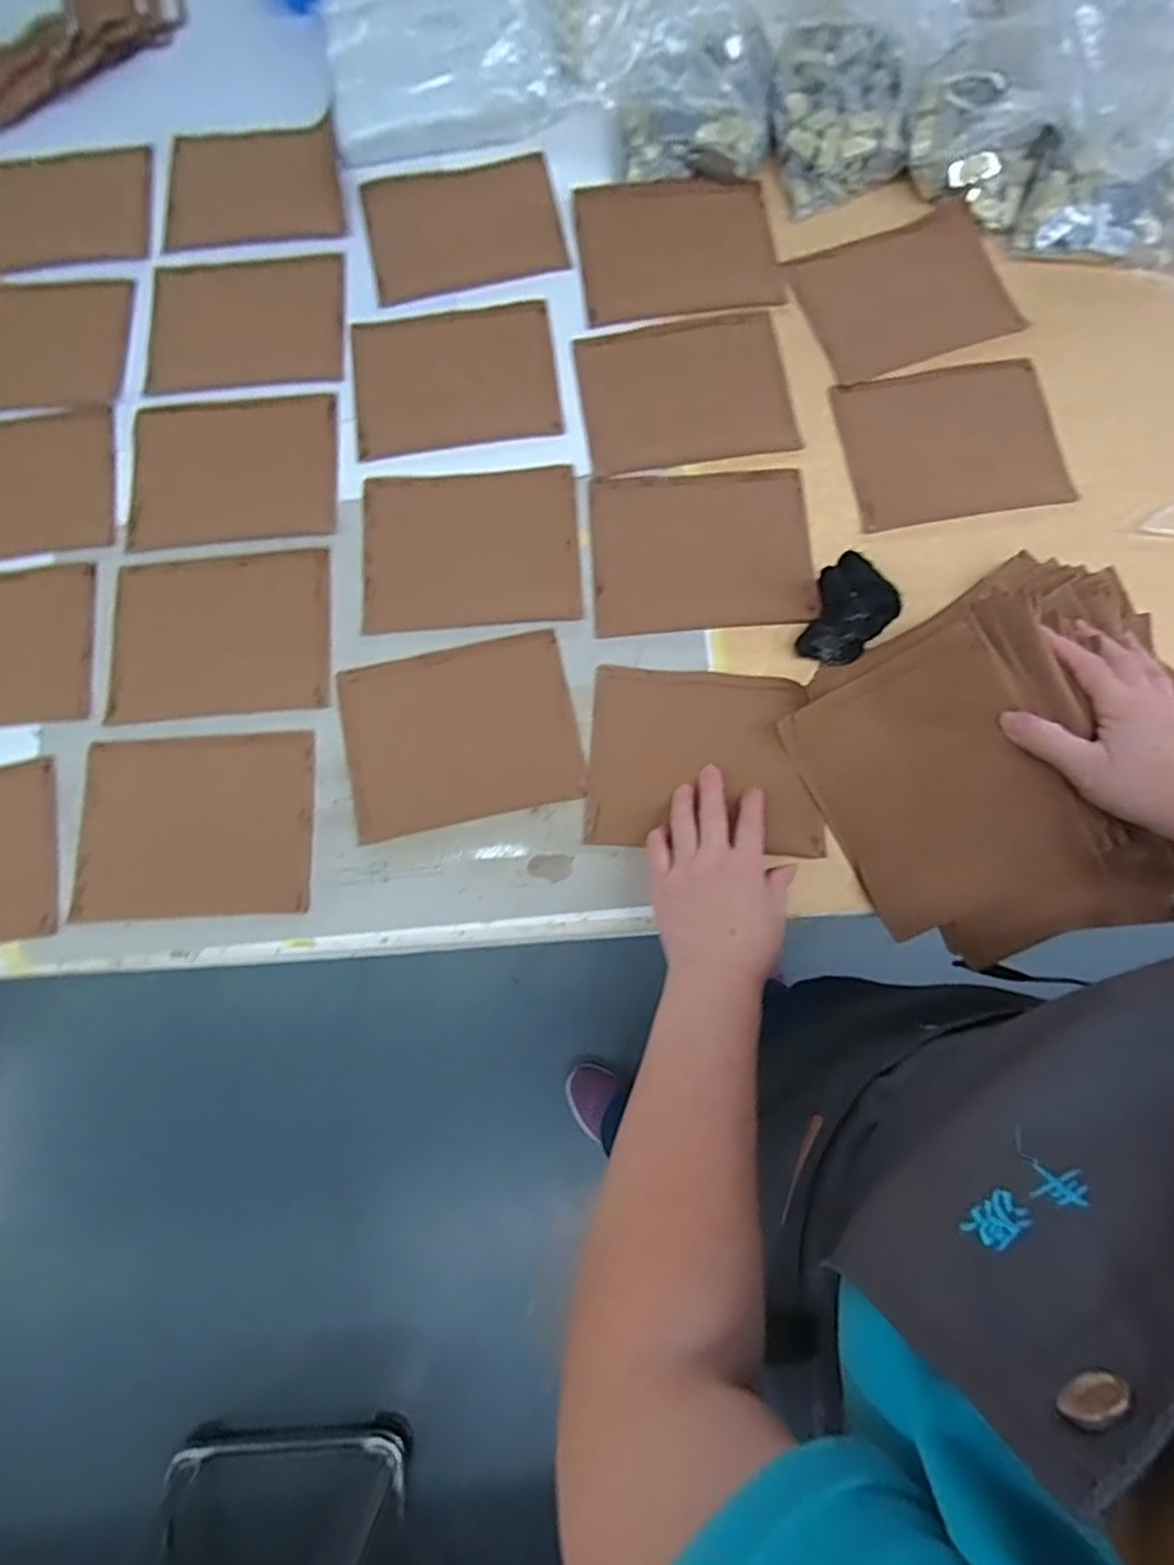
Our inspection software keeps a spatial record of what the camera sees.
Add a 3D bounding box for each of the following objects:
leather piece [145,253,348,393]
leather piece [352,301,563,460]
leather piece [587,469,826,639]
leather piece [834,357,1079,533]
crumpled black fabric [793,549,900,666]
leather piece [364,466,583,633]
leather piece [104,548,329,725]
[{"bbox_3d":[-0.317,-0.429,0.624,0.181,0.005,0.147,-3,78,1],"label":"leather piece"},{"bbox_3d":[-0.119,-0.362,0.602,0.179,0.005,0.140,-5,78,0],"label":"leather piece"},{"bbox_3d":[0.097,-0.195,0.564,0.177,0.004,0.141,-3,78,1],"label":"leather piece"},{"bbox_3d":[0.315,-0.293,0.585,0.183,0.009,0.135,-7,82,-2],"label":"leather piece"},{"bbox_3d":[0.200,-0.132,0.532,0.076,0.038,0.062,-43,81,-7],"label":"crumpled black fabric"},{"bbox_3d":[-0.099,-0.198,0.569,0.179,0.004,0.137,-3,78,1],"label":"leather piece"},{"bbox_3d":[-0.305,-0.123,0.559,0.178,0.005,0.139,-5,78,0],"label":"leather piece"}]

